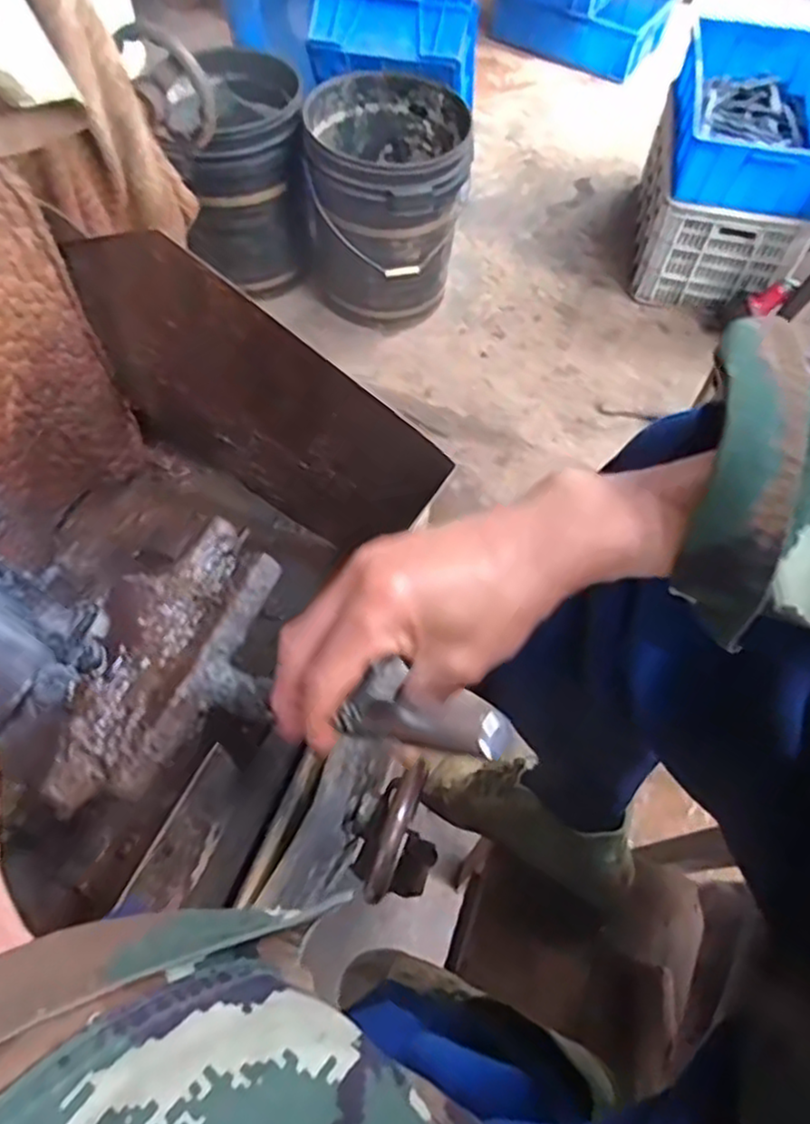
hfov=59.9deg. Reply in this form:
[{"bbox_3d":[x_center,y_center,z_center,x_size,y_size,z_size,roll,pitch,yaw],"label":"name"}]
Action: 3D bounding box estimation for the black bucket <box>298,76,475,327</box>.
[{"bbox_3d":[-0.048,-0.810,1.650,0.350,0.414,0.379,2,60,-3],"label":"black bucket"}]

